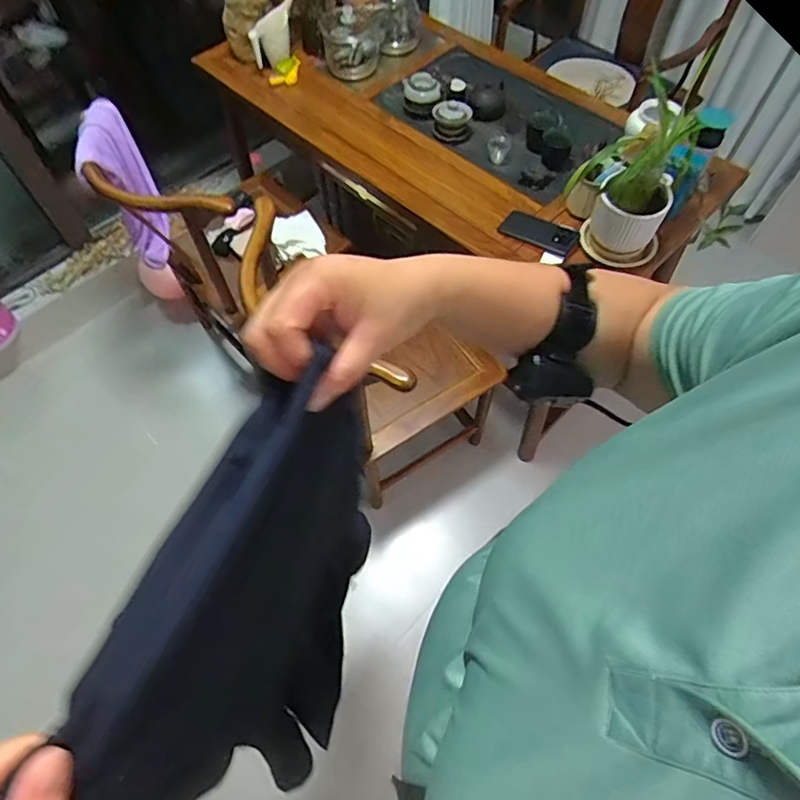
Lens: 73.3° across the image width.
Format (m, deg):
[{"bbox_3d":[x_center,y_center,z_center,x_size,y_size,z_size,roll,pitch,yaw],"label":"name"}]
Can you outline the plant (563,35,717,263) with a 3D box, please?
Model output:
[{"bbox_3d":[0.458,-0.415,1.061,0.177,0.251,0.202,28,65,16],"label":"plant"}]

